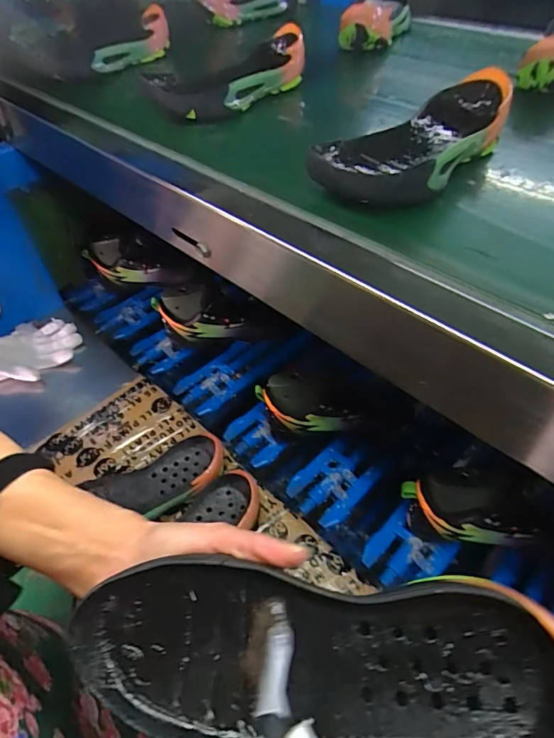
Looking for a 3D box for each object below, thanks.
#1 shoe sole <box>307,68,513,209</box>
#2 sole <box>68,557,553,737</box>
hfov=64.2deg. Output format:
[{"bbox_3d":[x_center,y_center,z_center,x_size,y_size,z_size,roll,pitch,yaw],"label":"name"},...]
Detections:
[{"bbox_3d":[0.124,-0.215,0.411,0.112,0.055,0.225,26,52,29],"label":"shoe sole"},{"bbox_3d":[0.013,0.149,0.227,0.249,0.045,0.090,-1,71,11],"label":"sole"}]

